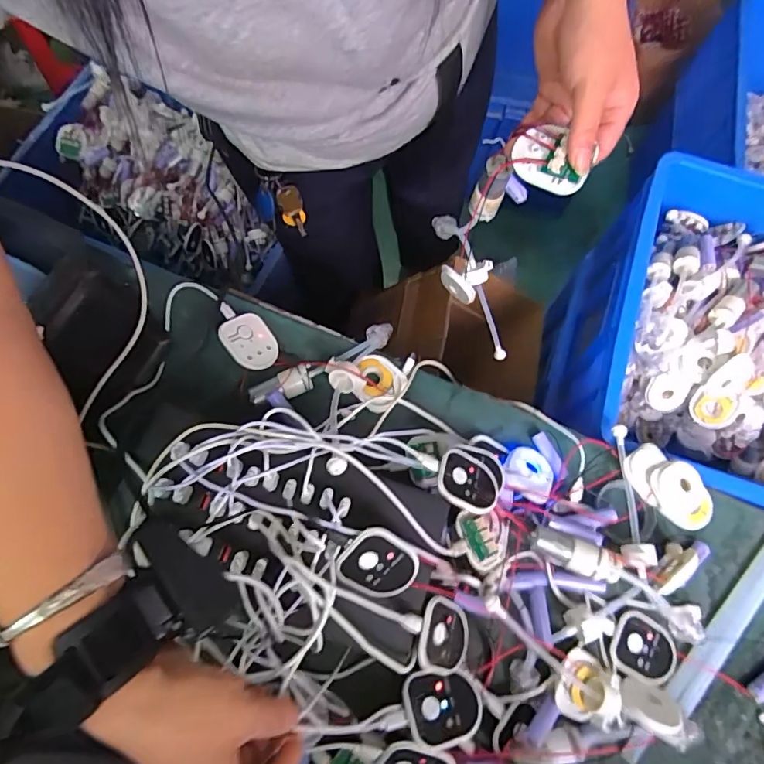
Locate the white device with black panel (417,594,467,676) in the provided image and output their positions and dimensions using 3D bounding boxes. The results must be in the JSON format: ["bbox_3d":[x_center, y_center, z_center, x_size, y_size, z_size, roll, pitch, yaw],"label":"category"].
[{"bbox_3d":[0.049,0.195,0.369,0.009,0.060,0.051,-11,52,38],"label":"white device with black panel"}]

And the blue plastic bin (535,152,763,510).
[{"bbox_3d":[0.532,-0.001,0.666,0.528,0.291,0.422,21,74,5],"label":"blue plastic bin"}]

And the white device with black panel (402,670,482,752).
[{"bbox_3d":[0.044,0.246,0.360,0.058,0.018,0.047,7,51,-11],"label":"white device with black panel"}]

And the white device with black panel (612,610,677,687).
[{"bbox_3d":[0.236,0.238,0.430,0.061,0.014,0.051,17,74,4],"label":"white device with black panel"}]

